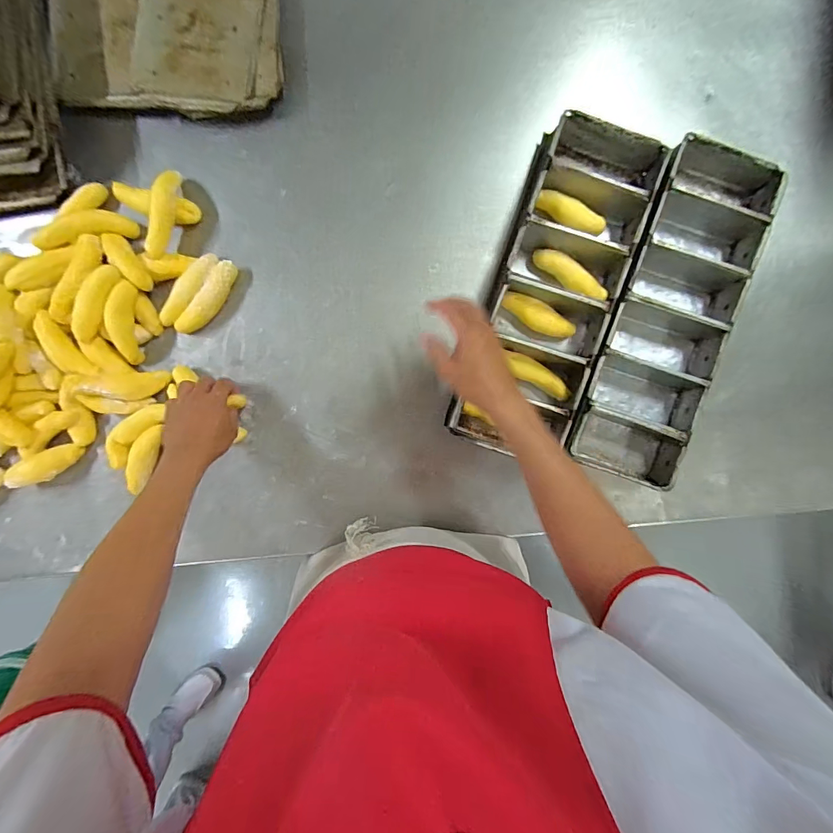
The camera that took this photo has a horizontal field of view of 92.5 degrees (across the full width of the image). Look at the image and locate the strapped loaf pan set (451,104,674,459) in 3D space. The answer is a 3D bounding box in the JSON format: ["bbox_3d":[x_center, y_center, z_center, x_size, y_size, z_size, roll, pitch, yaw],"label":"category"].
[{"bbox_3d":[0.197,-0.184,0.578,0.172,0.067,0.450,20,91,0],"label":"strapped loaf pan set"}]

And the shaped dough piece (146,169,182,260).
[{"bbox_3d":[-0.366,-0.300,0.577,0.034,0.030,0.142,2,77,0],"label":"shaped dough piece"}]

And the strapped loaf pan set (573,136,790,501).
[{"bbox_3d":[0.358,-0.140,0.575,0.167,0.067,0.463,21,91,0],"label":"strapped loaf pan set"}]

